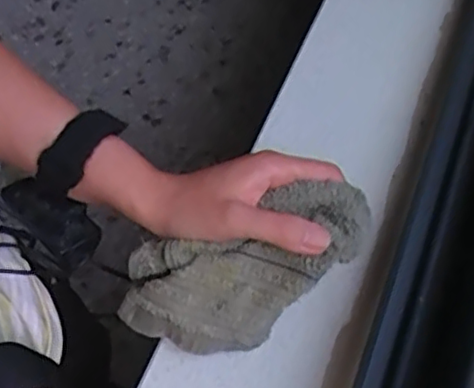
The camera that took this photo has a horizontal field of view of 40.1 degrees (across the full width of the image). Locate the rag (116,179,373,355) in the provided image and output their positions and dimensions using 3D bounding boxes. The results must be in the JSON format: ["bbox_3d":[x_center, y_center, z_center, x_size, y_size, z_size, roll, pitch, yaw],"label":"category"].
[{"bbox_3d":[0.008,0.044,0.390,0.156,0.031,0.072,-26,64,-4],"label":"rag"}]

